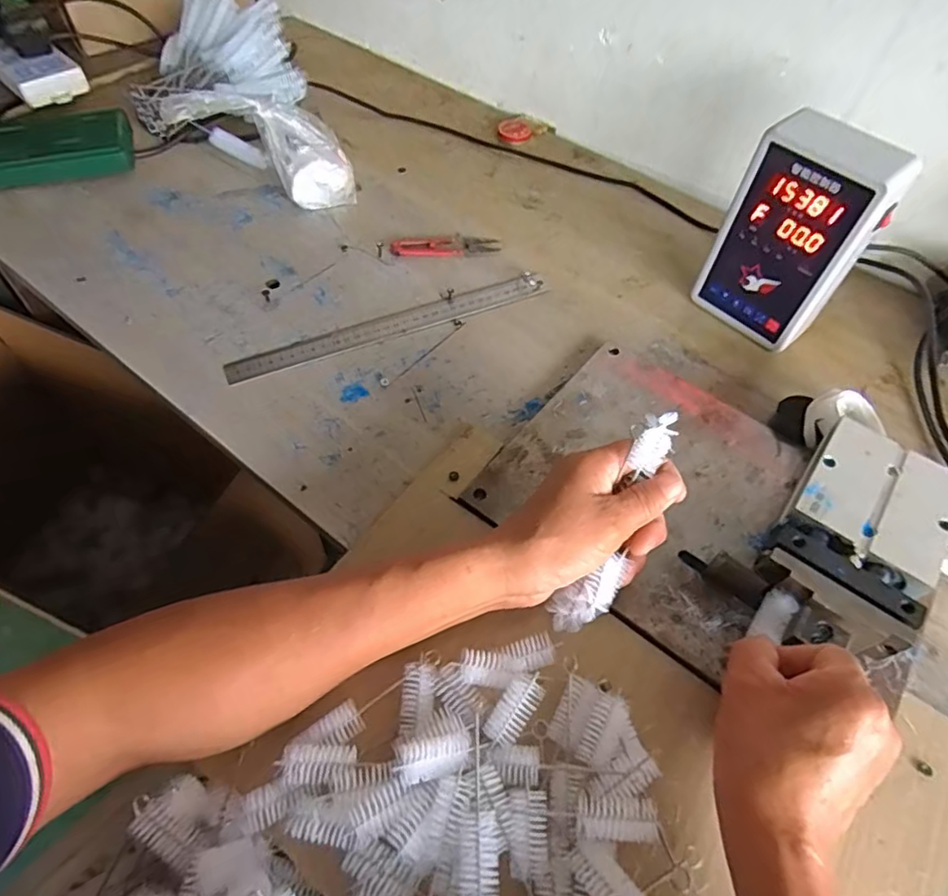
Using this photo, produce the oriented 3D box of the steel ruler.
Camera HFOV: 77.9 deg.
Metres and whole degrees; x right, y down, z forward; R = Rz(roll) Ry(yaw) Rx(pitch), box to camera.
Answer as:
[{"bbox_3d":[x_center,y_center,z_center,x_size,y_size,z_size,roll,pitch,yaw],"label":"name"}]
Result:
[{"bbox_3d":[-0.075,-0.119,0.573,0.322,0.004,0.030,-21,65,-17],"label":"steel ruler"}]

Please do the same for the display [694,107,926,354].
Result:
[{"bbox_3d":[0.279,-0.182,0.526,0.115,0.188,0.048,35,59,19],"label":"display"}]

